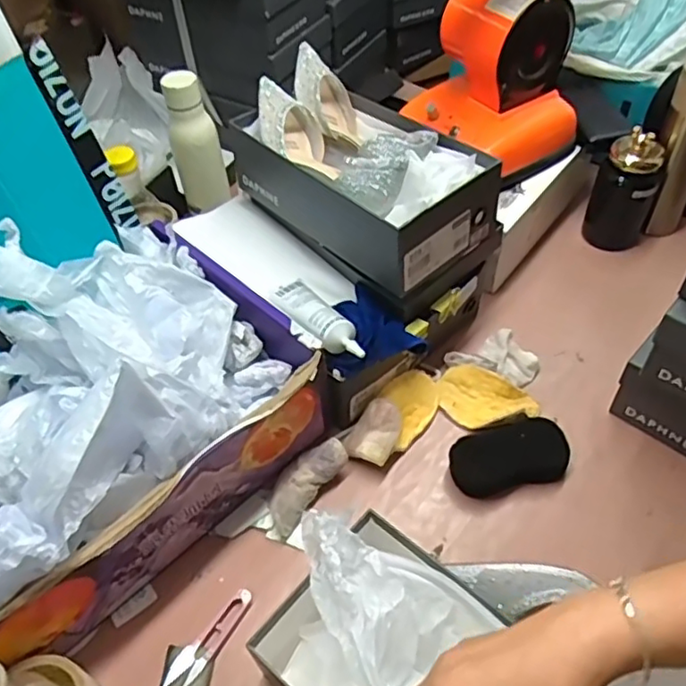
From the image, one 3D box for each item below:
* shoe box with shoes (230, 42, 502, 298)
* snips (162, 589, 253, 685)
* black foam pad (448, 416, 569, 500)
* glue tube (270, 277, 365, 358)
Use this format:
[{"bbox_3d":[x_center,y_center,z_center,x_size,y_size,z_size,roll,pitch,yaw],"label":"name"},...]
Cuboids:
[{"bbox_3d":[0.016,-0.200,0.736,0.169,0.112,0.303,-38,58,-25],"label":"shoe box with shoes"},{"bbox_3d":[-0.124,0.278,0.595,0.027,0.006,0.104,30,58,25],"label":"snips"},{"bbox_3d":[0.180,0.125,0.689,0.126,0.035,0.069,-15,51,-9],"label":"black foam pad"},{"bbox_3d":[-0.030,-0.032,0.692,0.050,0.025,0.176,-26,39,-17],"label":"glue tube"}]

